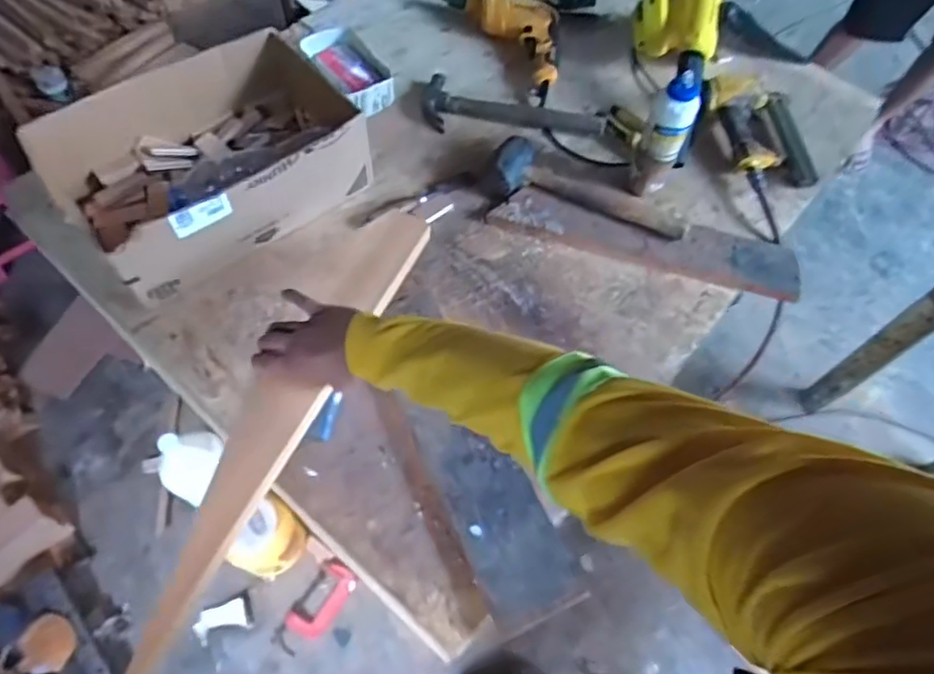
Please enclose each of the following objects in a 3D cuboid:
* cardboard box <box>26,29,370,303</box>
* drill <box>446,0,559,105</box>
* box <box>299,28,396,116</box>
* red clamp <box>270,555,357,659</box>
[{"bbox_3d":[-0.378,-0.260,0.883,0.399,0.136,0.295,-34,66,-18],"label":"cardboard box"},{"bbox_3d":[0.088,-0.618,1.155,0.143,0.071,0.372,-31,65,-17],"label":"drill"},{"bbox_3d":[-0.201,-0.464,1.023,0.100,0.047,0.177,-34,66,-18],"label":"box"},{"bbox_3d":[-0.354,0.638,1.396,0.100,0.033,0.222,32,65,16],"label":"red clamp"}]

